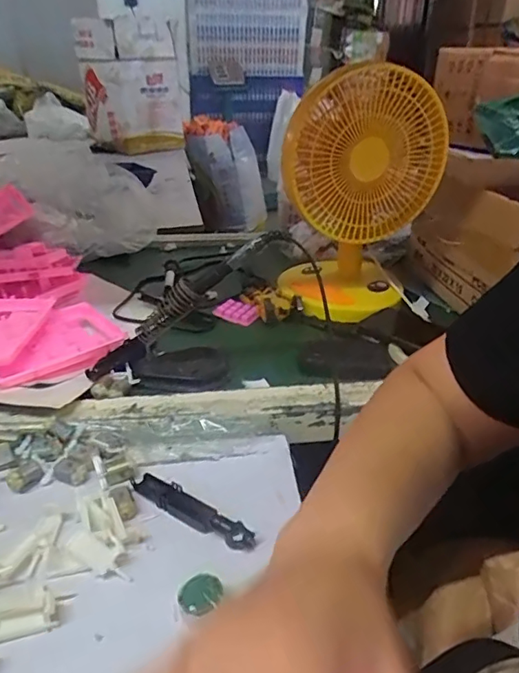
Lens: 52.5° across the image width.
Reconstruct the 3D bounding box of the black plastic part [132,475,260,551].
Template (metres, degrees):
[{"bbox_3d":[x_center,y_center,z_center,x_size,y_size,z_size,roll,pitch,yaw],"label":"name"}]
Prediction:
[{"bbox_3d":[-0.058,0.144,0.443,0.124,0.007,0.021,20,35,31],"label":"black plastic part"}]

